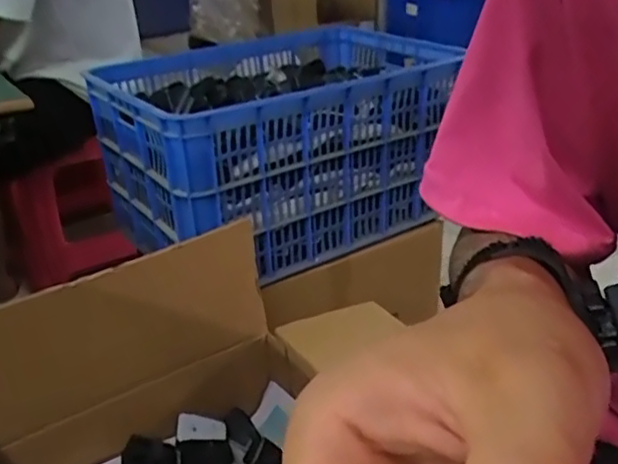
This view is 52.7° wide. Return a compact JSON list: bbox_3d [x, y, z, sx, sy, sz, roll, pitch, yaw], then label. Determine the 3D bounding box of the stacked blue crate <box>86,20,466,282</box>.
[{"bbox_3d":[-0.056,-0.173,1.159,0.572,0.283,0.422,-18,32,-28],"label":"stacked blue crate"}]

